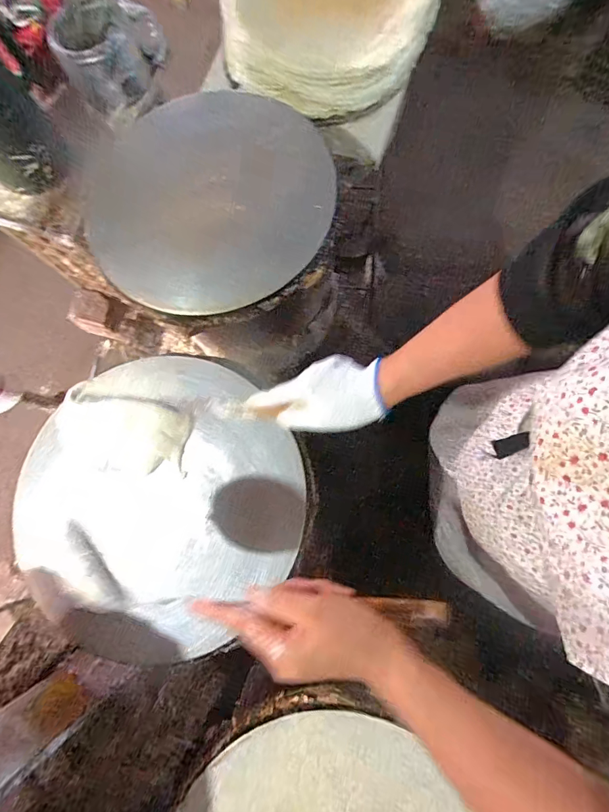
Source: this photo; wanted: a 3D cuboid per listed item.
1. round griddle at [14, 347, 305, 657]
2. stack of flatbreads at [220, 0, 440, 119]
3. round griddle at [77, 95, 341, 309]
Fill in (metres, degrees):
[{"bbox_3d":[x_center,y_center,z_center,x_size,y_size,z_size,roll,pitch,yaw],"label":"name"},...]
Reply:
[{"bbox_3d":[-0.197,0.116,0.507,0.360,0.043,0.353,-1,75,4],"label":"round griddle"},{"bbox_3d":[0.049,-0.739,0.731,0.350,0.140,0.345,28,79,11],"label":"stack of flatbreads"},{"bbox_3d":[-0.141,-0.309,0.594,0.357,0.046,0.340,-1,75,4],"label":"round griddle"}]

